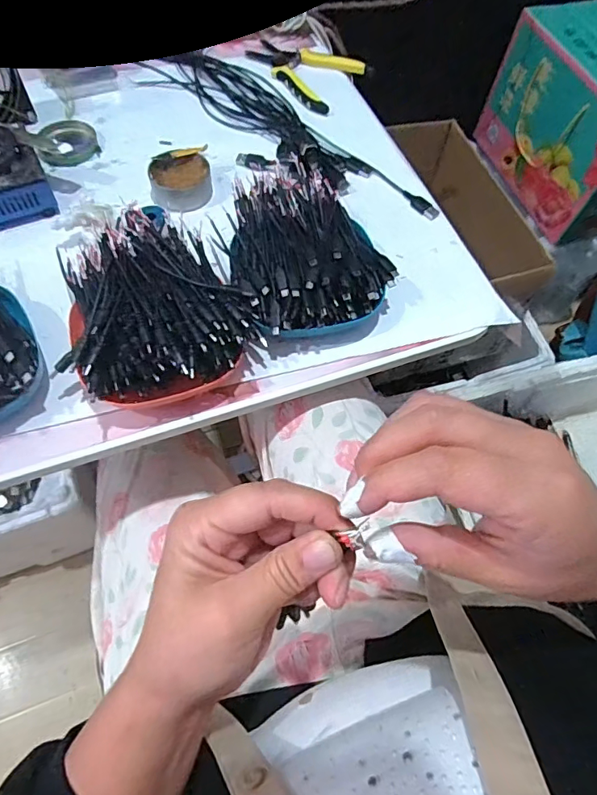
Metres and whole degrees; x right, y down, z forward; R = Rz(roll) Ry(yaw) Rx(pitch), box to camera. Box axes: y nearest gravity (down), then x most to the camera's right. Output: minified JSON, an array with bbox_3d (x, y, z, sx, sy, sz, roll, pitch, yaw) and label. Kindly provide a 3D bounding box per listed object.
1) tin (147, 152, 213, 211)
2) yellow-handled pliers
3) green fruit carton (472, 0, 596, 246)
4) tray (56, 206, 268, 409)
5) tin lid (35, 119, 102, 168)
[{"bbox_3d":[-0.124,-0.228,0.533,0.064,0.028,0.057,-17,66,-11],"label":"tin"},{"bbox_3d":[0.003,-0.434,0.651,0.153,0.014,0.115,34,67,13],"label":"yellow-handled pliers"},{"bbox_3d":[0.492,-0.496,0.896,0.140,0.241,0.334,-17,66,-11],"label":"green fruit carton"},{"bbox_3d":[-0.121,-0.080,0.426,0.158,0.069,0.181,-9,65,-8],"label":"tray"},{"bbox_3d":[-0.264,-0.294,0.567,0.063,0.013,0.072,-20,67,-12],"label":"tin lid"}]

